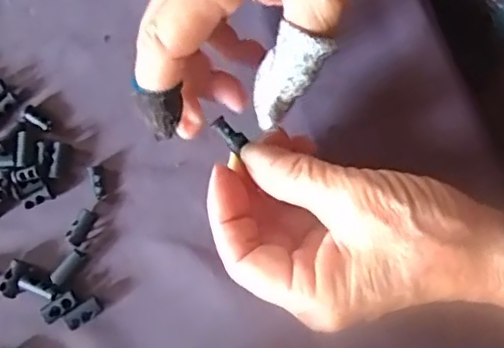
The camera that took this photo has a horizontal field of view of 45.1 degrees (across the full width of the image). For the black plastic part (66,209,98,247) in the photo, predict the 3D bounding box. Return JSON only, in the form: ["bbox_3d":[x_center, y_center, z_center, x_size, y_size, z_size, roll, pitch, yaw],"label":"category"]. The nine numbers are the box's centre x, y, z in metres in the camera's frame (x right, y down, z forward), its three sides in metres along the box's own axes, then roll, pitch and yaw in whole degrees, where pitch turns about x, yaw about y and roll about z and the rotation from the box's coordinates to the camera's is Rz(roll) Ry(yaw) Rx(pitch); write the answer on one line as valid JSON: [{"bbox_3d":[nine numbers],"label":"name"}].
[{"bbox_3d":[-0.085,0.027,0.303,0.008,0.006,0.018,34,82,7],"label":"black plastic part"}]

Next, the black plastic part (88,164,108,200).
[{"bbox_3d":[-0.078,0.003,0.307,0.006,0.005,0.018,-13,79,-1],"label":"black plastic part"}]

